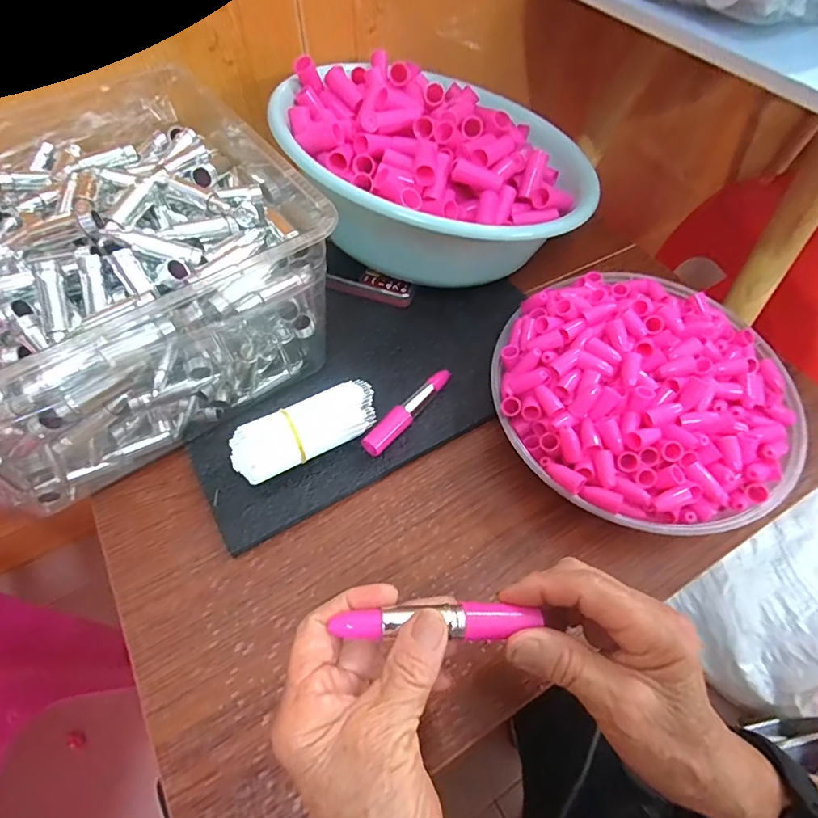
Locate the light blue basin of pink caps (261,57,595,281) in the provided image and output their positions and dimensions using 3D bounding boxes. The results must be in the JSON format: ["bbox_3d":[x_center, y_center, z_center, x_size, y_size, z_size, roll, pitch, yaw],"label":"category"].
[{"bbox_3d":[0.026,-0.231,0.484,0.278,0.134,0.260,0,58,-1],"label":"light blue basin of pink caps"}]

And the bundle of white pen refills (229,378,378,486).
[{"bbox_3d":[-0.078,0.020,0.374,0.113,0.041,0.041,-22,61,-14],"label":"bundle of white pen refills"}]

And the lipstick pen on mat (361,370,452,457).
[{"bbox_3d":[0.002,0.002,0.403,0.019,0.019,0.101,37,64,20],"label":"lipstick pen on mat"}]

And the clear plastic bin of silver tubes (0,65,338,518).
[{"bbox_3d":[-0.262,-0.110,0.399,0.308,0.135,0.315,-31,63,-19],"label":"clear plastic bin of silver tubes"}]

